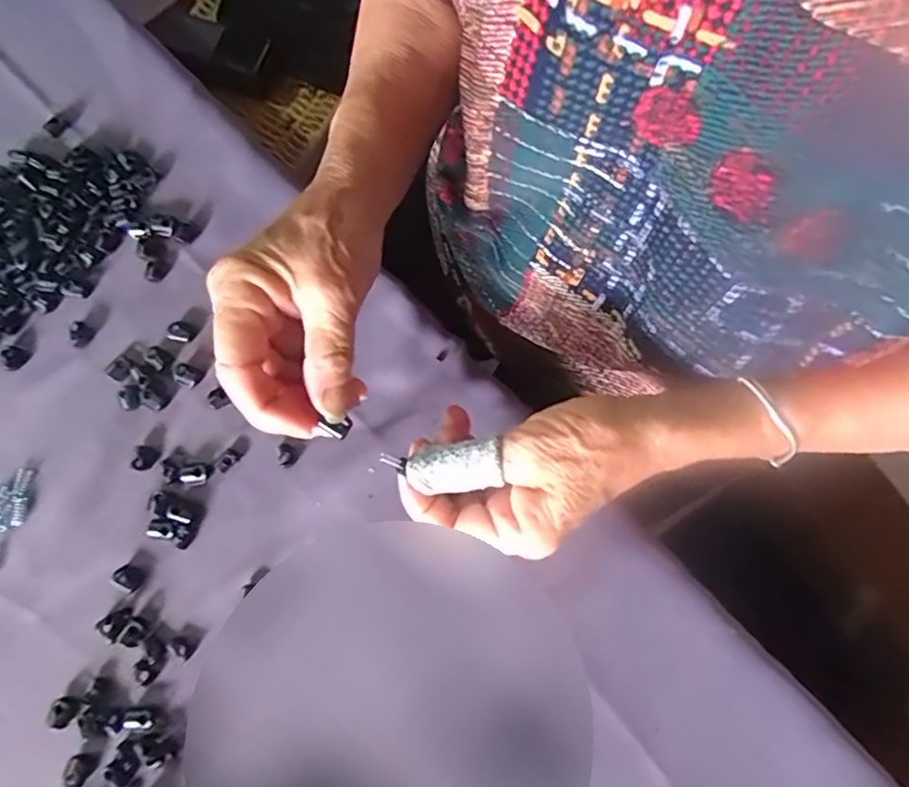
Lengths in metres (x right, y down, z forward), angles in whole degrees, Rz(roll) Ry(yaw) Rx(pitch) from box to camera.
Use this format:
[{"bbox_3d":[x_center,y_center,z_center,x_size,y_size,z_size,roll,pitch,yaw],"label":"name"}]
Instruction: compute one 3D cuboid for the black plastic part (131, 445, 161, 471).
[{"bbox_3d":[-0.183,0.039,0.347,0.015,0.004,0.015,0,77,1],"label":"black plastic part"}]

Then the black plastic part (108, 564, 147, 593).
[{"bbox_3d":[-0.187,0.105,0.334,0.015,0.004,0.015,31,80,8],"label":"black plastic part"}]

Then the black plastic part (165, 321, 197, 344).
[{"bbox_3d":[-0.170,-0.038,0.364,0.017,0.005,0.012,14,78,4],"label":"black plastic part"}]

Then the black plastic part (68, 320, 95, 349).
[{"bbox_3d":[-0.232,-0.036,0.363,0.016,0.004,0.015,30,80,8],"label":"black plastic part"}]

